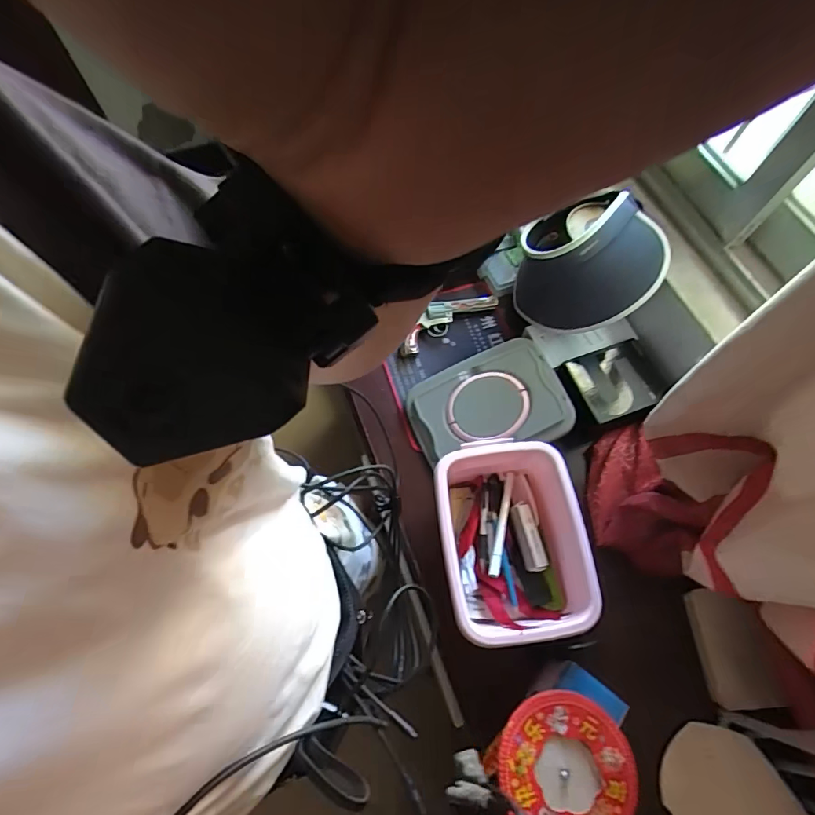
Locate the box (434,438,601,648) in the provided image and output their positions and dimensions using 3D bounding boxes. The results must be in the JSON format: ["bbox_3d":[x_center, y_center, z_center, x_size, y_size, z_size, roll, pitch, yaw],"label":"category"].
[{"bbox_3d":[0.139,0.178,0.633,0.185,0.105,0.261,-5,65,-5],"label":"box"}]

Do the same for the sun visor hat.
[{"bbox_3d":[0.277,-0.221,0.724,0.215,0.161,0.153,42,70,16],"label":"sun visor hat"}]

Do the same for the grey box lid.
[{"bbox_3d":[0.130,-0.001,0.745,0.246,0.028,0.167,-23,75,6],"label":"grey box lid"}]

